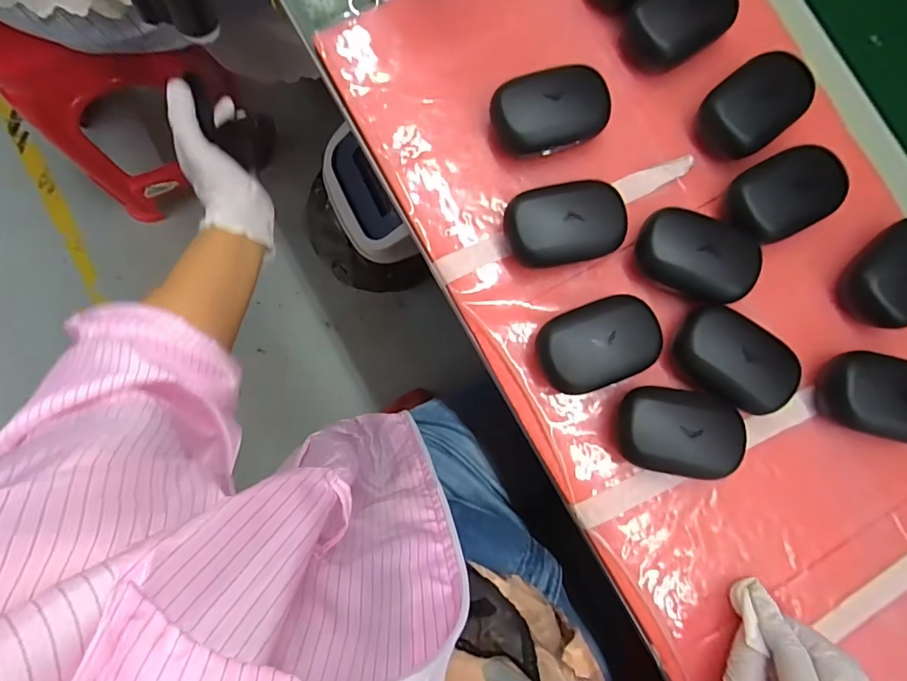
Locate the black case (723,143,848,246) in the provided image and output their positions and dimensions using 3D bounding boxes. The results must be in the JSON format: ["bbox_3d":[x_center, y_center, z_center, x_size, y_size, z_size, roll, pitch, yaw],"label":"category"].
[{"bbox_3d":[0.239,-0.105,0.349,0.083,0.028,0.056,-23,86,-6],"label":"black case"}]

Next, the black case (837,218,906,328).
[{"bbox_3d":[0.323,-0.048,0.345,0.052,0.035,0.080,44,83,2],"label":"black case"}]

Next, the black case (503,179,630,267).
[{"bbox_3d":[0.079,-0.083,0.348,0.082,0.032,0.056,-7,84,-4],"label":"black case"}]

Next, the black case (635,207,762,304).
[{"bbox_3d":[0.174,-0.062,0.344,0.082,0.036,0.057,23,83,-1],"label":"black case"}]

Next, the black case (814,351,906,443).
[{"bbox_3d":[0.302,0.039,0.334,0.085,0.035,0.054,18,83,-2],"label":"black case"}]

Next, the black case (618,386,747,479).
[{"bbox_3d":[0.156,0.064,0.334,0.081,0.028,0.056,6,83,-3],"label":"black case"}]

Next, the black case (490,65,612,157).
[{"bbox_3d":[0.071,-0.166,0.356,0.084,0.036,0.056,-15,85,-5],"label":"black case"}]

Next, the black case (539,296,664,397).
[{"bbox_3d":[0.101,0.003,0.339,0.081,0.036,0.056,-22,86,-6],"label":"black case"}]

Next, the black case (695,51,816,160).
[{"bbox_3d":[0.225,-0.176,0.356,0.076,0.038,0.056,-42,88,-7],"label":"black case"}]

